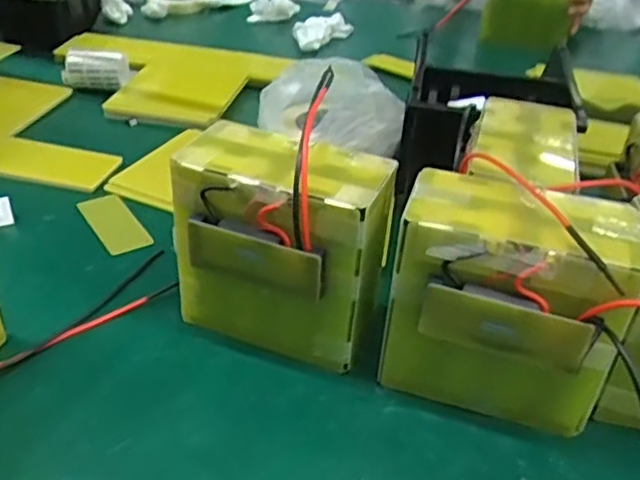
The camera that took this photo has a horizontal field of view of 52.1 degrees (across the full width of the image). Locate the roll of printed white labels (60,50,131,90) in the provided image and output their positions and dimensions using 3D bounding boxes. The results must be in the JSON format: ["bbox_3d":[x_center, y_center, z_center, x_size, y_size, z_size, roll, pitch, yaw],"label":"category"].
[{"bbox_3d":[-0.287,-0.218,0.843,0.083,0.044,0.040,6,36,4],"label":"roll of printed white labels"}]

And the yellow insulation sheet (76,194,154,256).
[{"bbox_3d":[-0.192,-0.017,0.612,0.039,0.004,0.101,-21,42,-29],"label":"yellow insulation sheet"}]

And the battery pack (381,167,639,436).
[{"bbox_3d":[0.119,0.043,0.427,0.137,0.150,0.084,13,37,13],"label":"battery pack"}]

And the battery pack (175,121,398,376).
[{"bbox_3d":[-0.027,0.005,0.465,0.137,0.148,0.079,15,38,15],"label":"battery pack"}]

